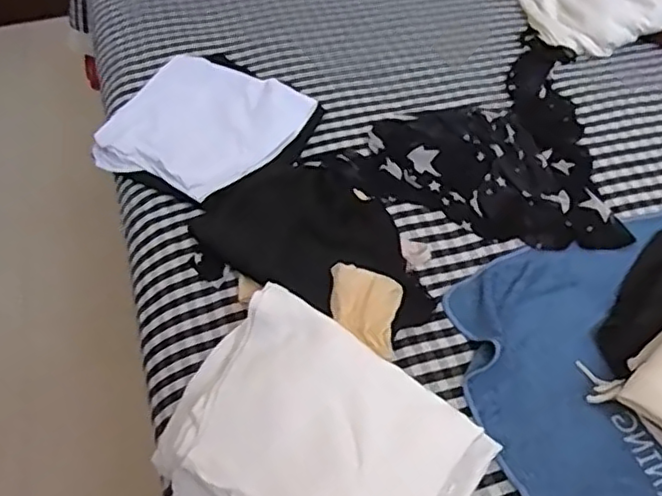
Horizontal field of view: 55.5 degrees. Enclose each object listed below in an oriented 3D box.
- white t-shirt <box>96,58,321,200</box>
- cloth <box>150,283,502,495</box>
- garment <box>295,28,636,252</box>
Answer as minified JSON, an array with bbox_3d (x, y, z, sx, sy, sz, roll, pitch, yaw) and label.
[{"bbox_3d":[-0.207,-0.182,0.975,0.292,0.067,0.256,27,54,23],"label":"white t-shirt"},{"bbox_3d":[-0.022,0.196,0.625,0.303,0.082,0.220,27,55,23],"label":"cloth"},{"bbox_3d":[0.272,-0.210,0.991,0.417,0.043,0.496,18,52,17],"label":"garment"}]

